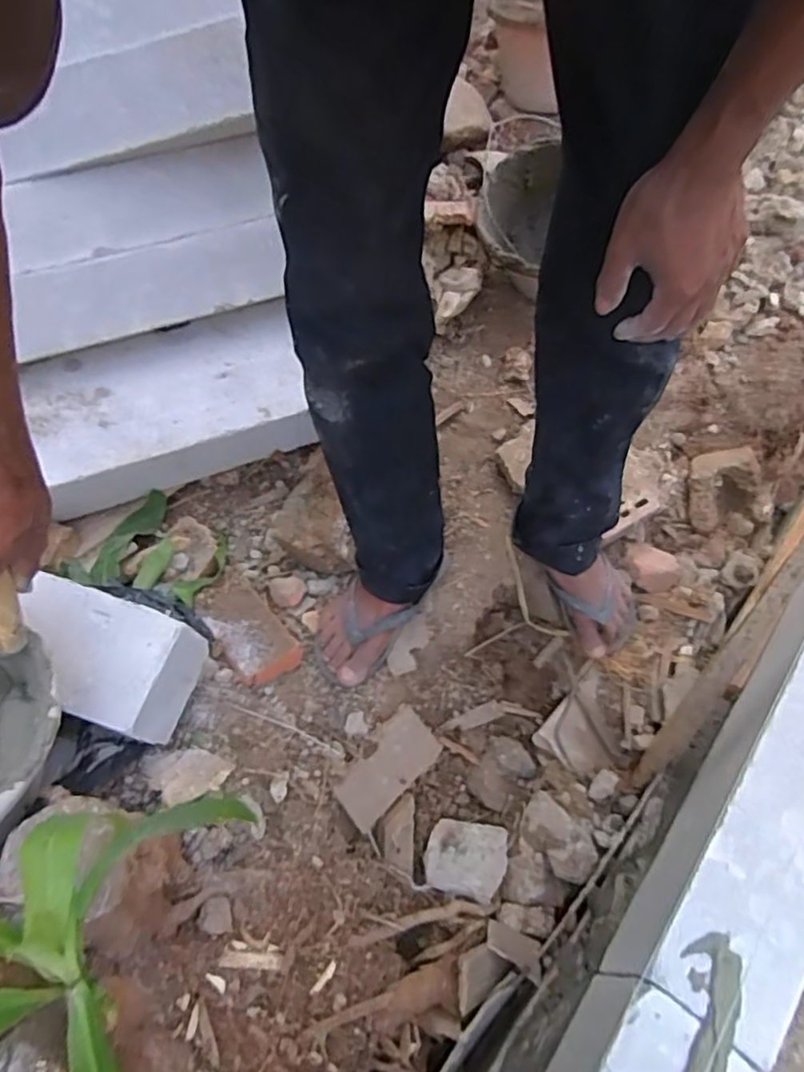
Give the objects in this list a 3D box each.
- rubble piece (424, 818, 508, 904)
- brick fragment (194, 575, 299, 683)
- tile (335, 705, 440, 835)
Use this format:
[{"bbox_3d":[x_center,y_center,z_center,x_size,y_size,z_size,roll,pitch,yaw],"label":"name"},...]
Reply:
[{"bbox_3d":[0.079,0.400,0.793,0.096,0.018,0.087,11,58,11],"label":"rubble piece"},{"bbox_3d":[-0.207,0.123,0.839,0.084,0.034,0.152,-25,58,-36],"label":"brick fragment"},{"bbox_3d":[-0.017,0.287,0.802,0.146,0.018,0.080,-38,94,-30],"label":"tile"}]

